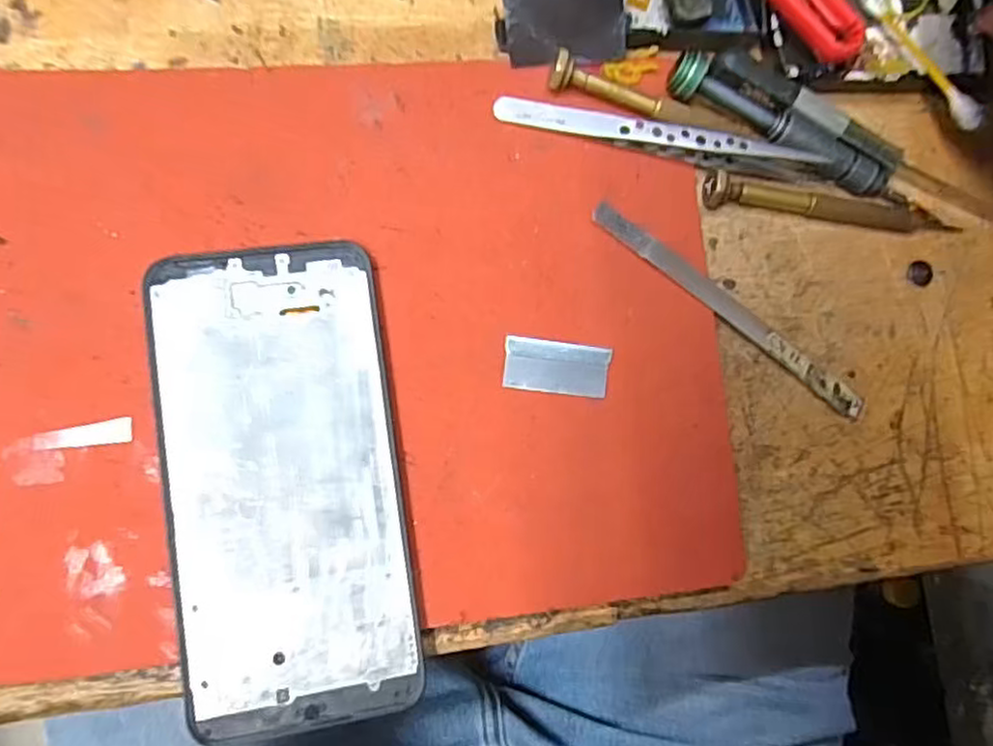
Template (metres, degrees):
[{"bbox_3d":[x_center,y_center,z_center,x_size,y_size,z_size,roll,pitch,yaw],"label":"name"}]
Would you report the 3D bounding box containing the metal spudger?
[{"bbox_3d":[0.091,-0.024,0.267,0.129,0.005,0.011,37,81,-4],"label":"metal spudger"}]

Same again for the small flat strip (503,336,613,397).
[{"bbox_3d":[0.022,-0.002,0.252,0.038,0.004,0.019,7,84,-8],"label":"small flat strip"}]

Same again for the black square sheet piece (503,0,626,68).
[{"bbox_3d":[0.025,-0.132,0.254,0.043,0.004,0.036,-8,117,1],"label":"black square sheet piece"}]

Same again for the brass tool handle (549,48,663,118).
[{"bbox_3d":[0.041,-0.105,0.257,0.045,0.009,0.010,19,83,-6],"label":"brass tool handle"}]

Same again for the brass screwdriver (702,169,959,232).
[{"bbox_3d":[0.134,-0.065,0.274,0.107,0.009,0.012,8,84,-8],"label":"brass screwdriver"}]

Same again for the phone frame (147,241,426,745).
[{"bbox_3d":[-0.070,0.036,0.233,0.075,0.013,0.156,-7,86,-9],"label":"phone frame"}]

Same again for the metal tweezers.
[{"bbox_3d":[0.067,-0.089,0.261,0.132,0.014,0.011,9,84,-8],"label":"metal tweezers"}]

